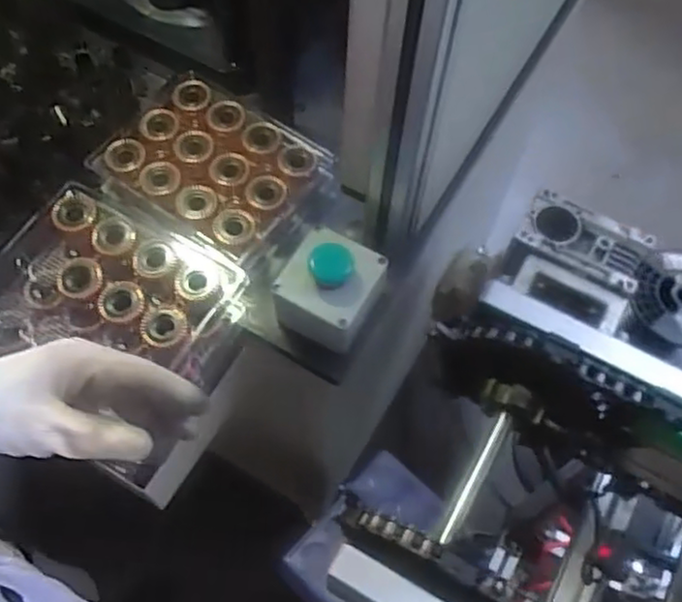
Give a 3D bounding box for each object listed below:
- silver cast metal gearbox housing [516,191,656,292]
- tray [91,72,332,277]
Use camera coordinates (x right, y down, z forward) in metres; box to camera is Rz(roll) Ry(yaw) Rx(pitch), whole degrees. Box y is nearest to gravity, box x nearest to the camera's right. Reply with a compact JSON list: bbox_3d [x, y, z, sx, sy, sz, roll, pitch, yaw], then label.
[{"bbox_3d":[0.241,-0.061,0.703,0.118,0.027,0.074,27,65,12],"label":"silver cast metal gearbox housing"},{"bbox_3d":[-0.125,-0.133,0.691,0.190,0.034,0.157,31,66,13],"label":"tray"}]

